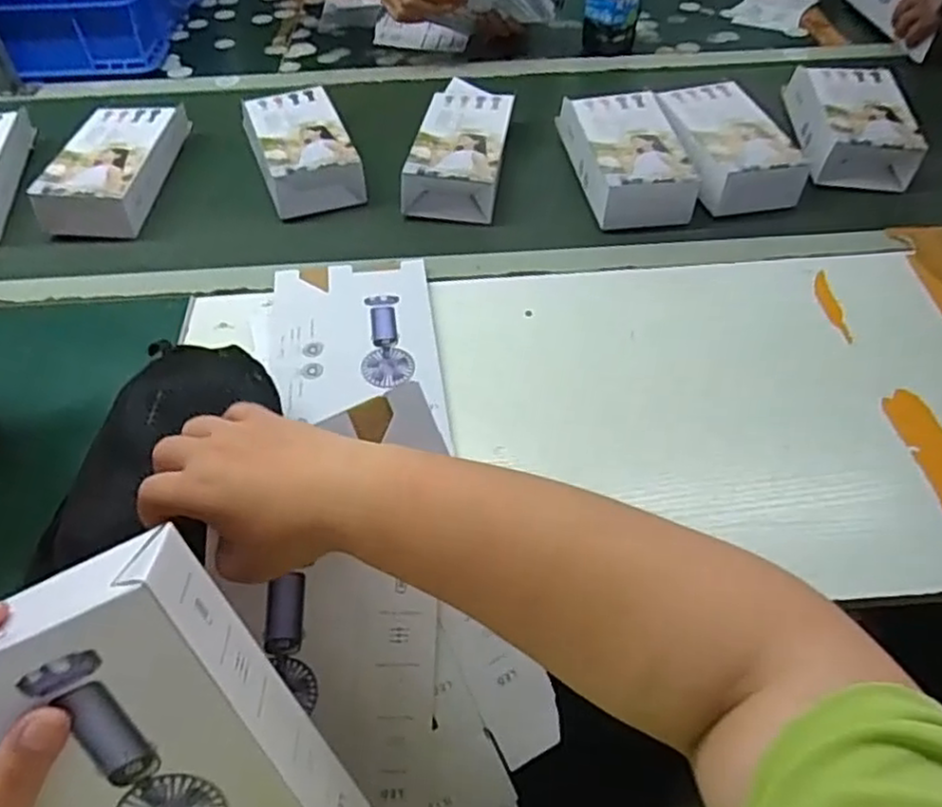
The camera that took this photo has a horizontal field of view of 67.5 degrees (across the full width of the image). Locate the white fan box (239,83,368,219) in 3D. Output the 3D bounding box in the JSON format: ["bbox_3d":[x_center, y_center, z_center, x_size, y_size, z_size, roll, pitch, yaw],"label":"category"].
[{"bbox_3d":[-0.194,-0.292,0.812,0.106,0.062,0.182,-19,53,-12],"label":"white fan box"}]

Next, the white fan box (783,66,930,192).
[{"bbox_3d":[0.417,-0.309,0.777,0.100,0.056,0.188,5,52,7],"label":"white fan box"}]

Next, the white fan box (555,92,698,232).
[{"bbox_3d":[0.167,-0.273,0.774,0.106,0.054,0.201,-7,52,-3],"label":"white fan box"}]

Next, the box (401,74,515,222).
[{"bbox_3d":[-0.008,-0.289,0.798,0.100,0.052,0.205,5,52,7],"label":"box"}]

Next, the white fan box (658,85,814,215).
[{"bbox_3d":[0.275,-0.286,0.779,0.113,0.060,0.194,-7,52,-3],"label":"white fan box"}]

